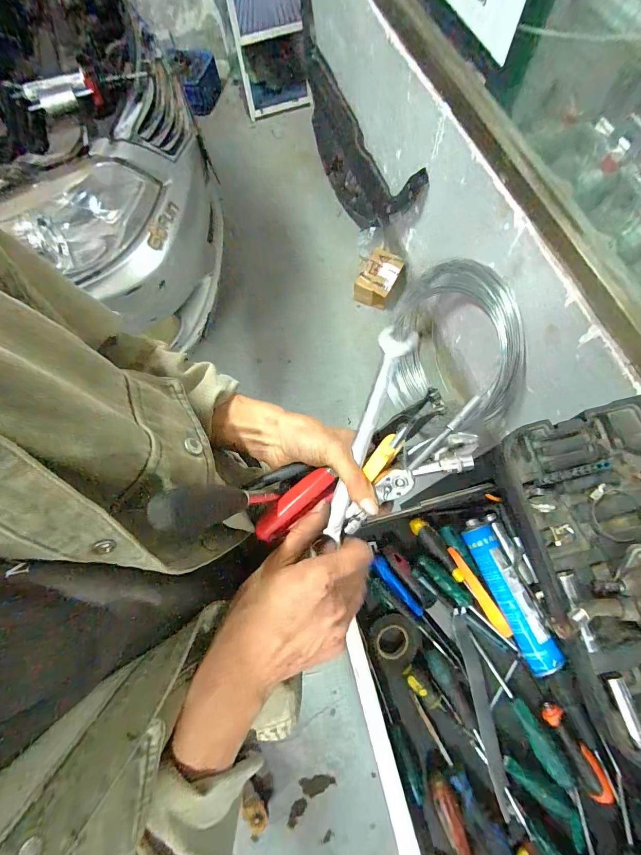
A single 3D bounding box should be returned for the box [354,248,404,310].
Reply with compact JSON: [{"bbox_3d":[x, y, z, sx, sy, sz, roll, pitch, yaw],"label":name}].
[{"bbox_3d":[0.279,-0.719,1.712,0.171,0.120,0.227,25,73,10],"label":"box"}]

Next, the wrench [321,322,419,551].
[{"bbox_3d":[0.045,-0.001,0.339,0.033,0.011,0.214,18,74,8],"label":"wrench"}]

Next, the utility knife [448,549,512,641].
[{"bbox_3d":[0.239,0.247,0.539,0.017,0.014,0.140,-30,72,-8],"label":"utility knife"}]

